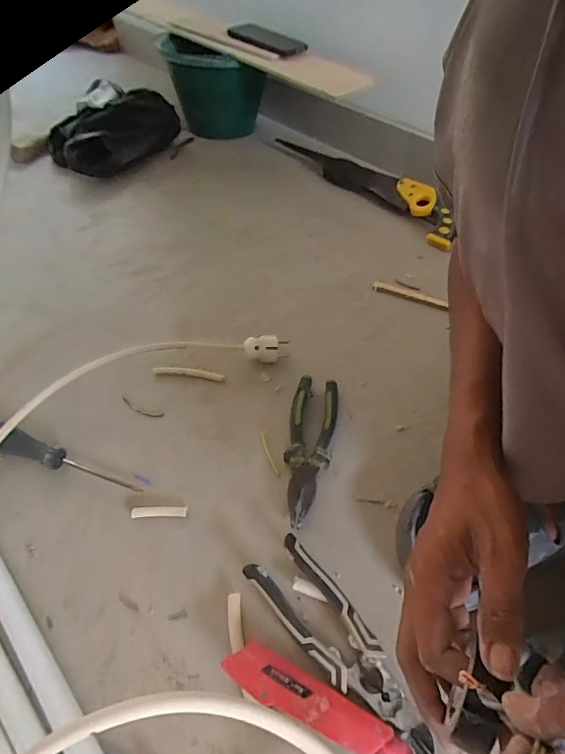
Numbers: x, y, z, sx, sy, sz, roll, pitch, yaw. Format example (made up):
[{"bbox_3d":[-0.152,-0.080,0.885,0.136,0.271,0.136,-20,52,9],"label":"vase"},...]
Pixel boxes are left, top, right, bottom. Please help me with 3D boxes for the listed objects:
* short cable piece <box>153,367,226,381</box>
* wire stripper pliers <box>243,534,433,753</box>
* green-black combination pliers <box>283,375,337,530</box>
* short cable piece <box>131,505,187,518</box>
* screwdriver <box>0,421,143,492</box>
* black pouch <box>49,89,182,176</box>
[{"bbox_3d":[-0.120,-0.004,0.561,0.089,0.016,0.010,3,49,-1],"label":"short cable piece"},{"bbox_3d":[0.047,0.222,0.363,0.052,0.030,0.183,-31,58,-27],"label":"wire stripper pliers"},{"bbox_3d":[0.030,0.074,0.485,0.049,0.025,0.184,10,49,5],"label":"green-black combination pliers"},{"bbox_3d":[-0.127,0.137,0.447,0.055,0.004,0.011,0,49,-4],"label":"short cable piece"},{"bbox_3d":[-0.241,0.084,0.459,0.190,0.029,0.024,17,50,10],"label":"screwdriver"},{"bbox_3d":[-0.359,-0.520,0.916,0.172,0.110,0.264,32,54,22],"label":"black pouch"}]

